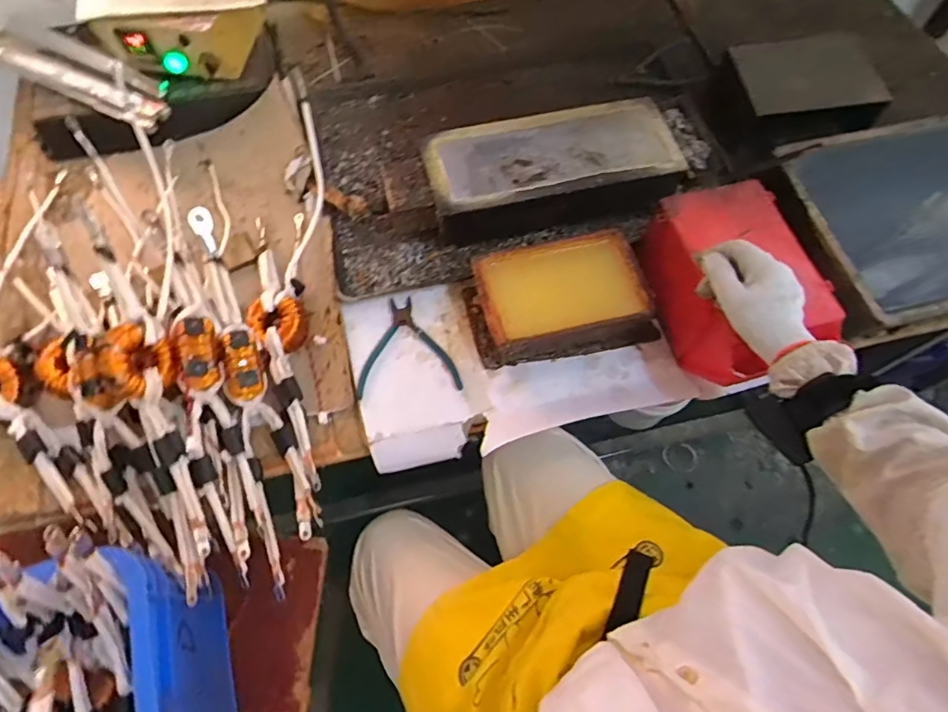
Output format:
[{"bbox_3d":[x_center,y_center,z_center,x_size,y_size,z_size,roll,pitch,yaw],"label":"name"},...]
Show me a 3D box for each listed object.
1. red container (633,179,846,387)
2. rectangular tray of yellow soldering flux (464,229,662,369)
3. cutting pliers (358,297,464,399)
[{"bbox_3d":[0.317,-0.089,0.669,0.142,0.159,0.230,-15,66,-8],"label":"red container"},{"bbox_3d":[0.111,-0.077,0.683,0.232,0.075,0.140,-10,66,-6],"label":"rectangular tray of yellow soldering flux"},{"bbox_3d":[-0.085,-0.014,0.691,0.126,0.013,0.130,-5,65,-4],"label":"cutting pliers"}]

